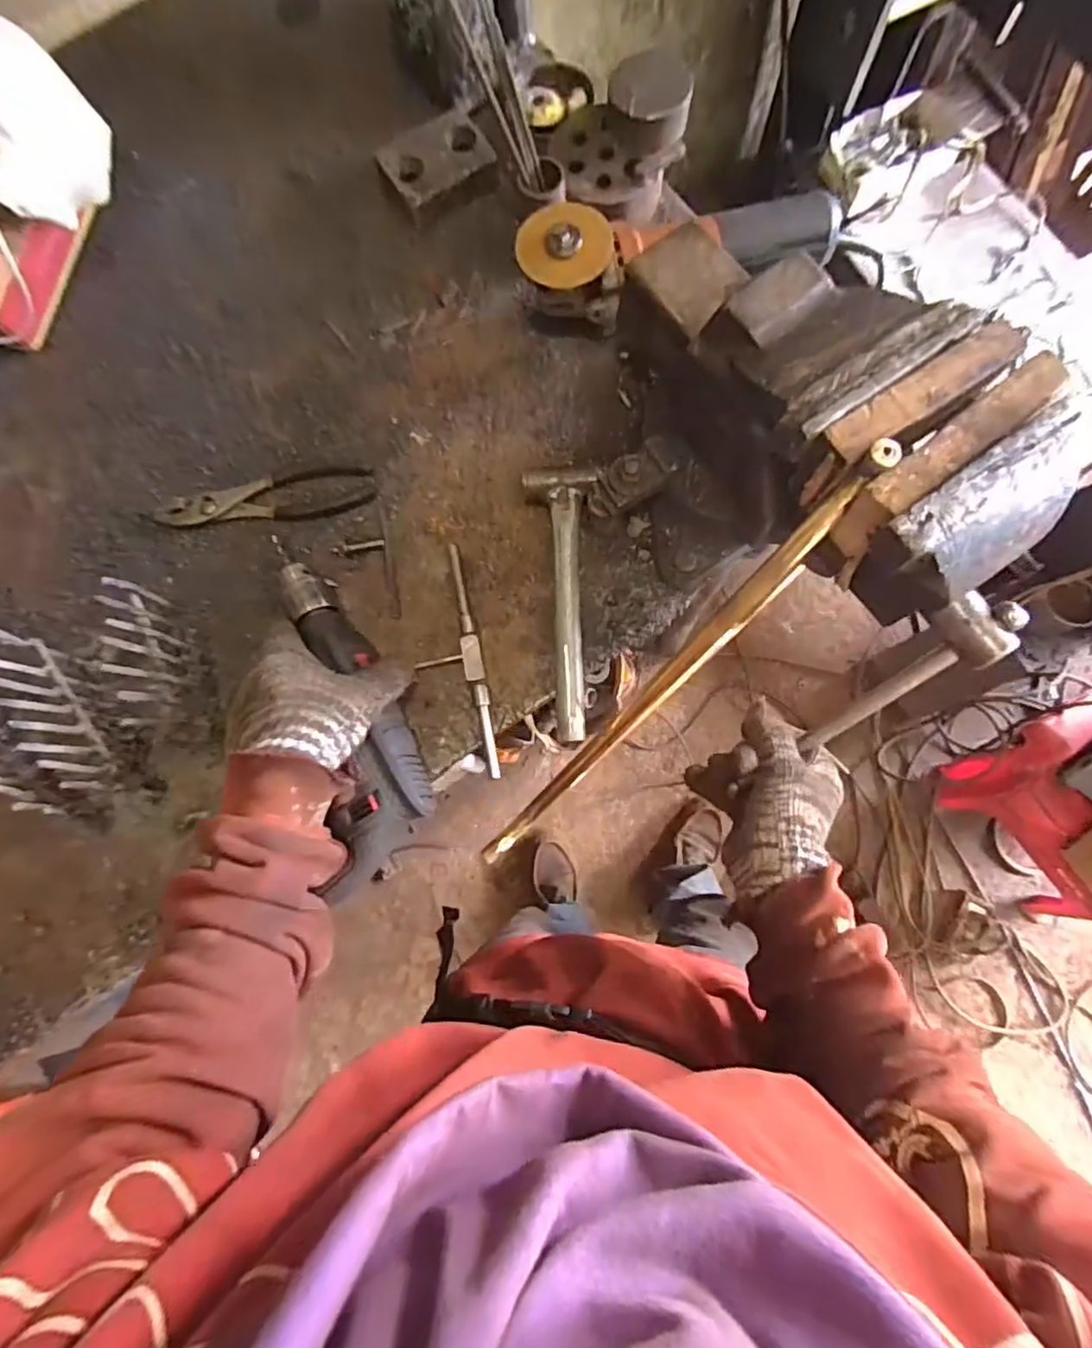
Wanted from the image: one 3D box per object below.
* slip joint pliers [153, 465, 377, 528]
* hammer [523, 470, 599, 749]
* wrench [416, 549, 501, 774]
[{"bbox_3d":[-0.266,-0.164,0.584,0.208,0.013,0.048,-8,80,2],"label":"slip joint pliers"},{"bbox_3d":[0.011,-0.060,0.544,0.061,0.033,0.239,-1,80,3],"label":"hammer"},{"bbox_3d":[-0.081,-0.010,0.544,0.052,0.028,0.207,-12,80,1],"label":"wrench"}]

